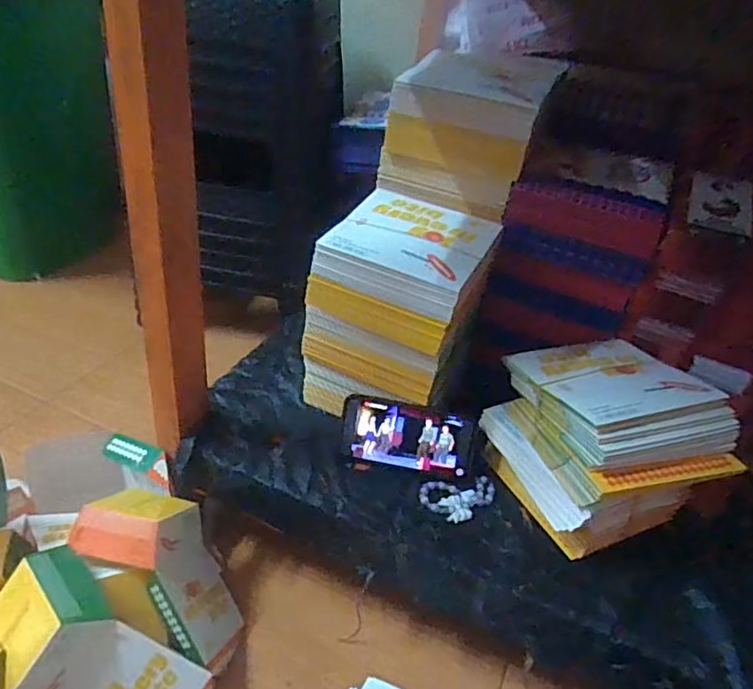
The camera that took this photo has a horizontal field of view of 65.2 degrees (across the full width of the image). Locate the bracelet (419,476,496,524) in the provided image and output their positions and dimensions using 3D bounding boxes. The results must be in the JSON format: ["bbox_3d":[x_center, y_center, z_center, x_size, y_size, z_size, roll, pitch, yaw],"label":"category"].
[{"bbox_3d":[0.098,0.178,0.681,0.092,0.010,0.059,-6,36,-20],"label":"bracelet"}]

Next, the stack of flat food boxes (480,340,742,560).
[{"bbox_3d":[0.254,0.110,0.667,0.181,0.168,0.196,-10,37,-25],"label":"stack of flat food boxes"}]

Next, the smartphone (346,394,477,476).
[{"bbox_3d":[0.038,0.110,0.707,0.156,0.080,0.010,8,1,6],"label":"smartphone"}]

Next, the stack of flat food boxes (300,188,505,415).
[{"bbox_3d":[0.028,-0.047,0.749,0.181,0.223,0.163,19,35,16],"label":"stack of flat food boxes"}]

